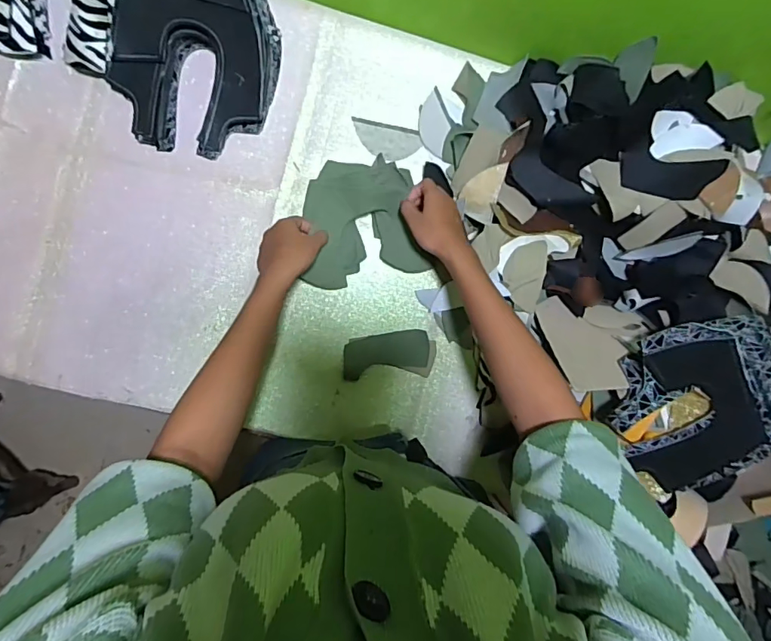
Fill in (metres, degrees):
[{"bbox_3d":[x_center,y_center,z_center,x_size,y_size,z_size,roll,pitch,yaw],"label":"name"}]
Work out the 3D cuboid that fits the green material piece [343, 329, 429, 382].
[{"bbox_3d":[0.001,0.047,0.674,0.121,0.004,0.056,-9,97,-7],"label":"green material piece"}]

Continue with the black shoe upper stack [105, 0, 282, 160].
[{"bbox_3d":[-0.242,-0.345,0.604,0.194,0.095,0.246,17,90,-6],"label":"black shoe upper stack"}]

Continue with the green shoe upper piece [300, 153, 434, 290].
[{"bbox_3d":[-0.034,-0.135,0.659,0.160,0.031,0.161,-13,93,-5],"label":"green shoe upper piece"}]

